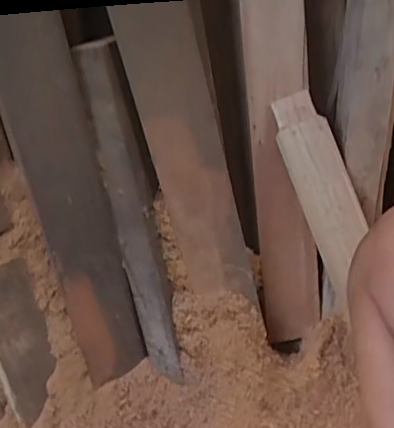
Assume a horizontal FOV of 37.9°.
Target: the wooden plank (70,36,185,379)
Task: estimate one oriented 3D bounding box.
[{"bbox_3d":[-0.098,0.028,0.945,0.068,0.613,0.031,-13,29,-5],"label":"wooden plank"}]

